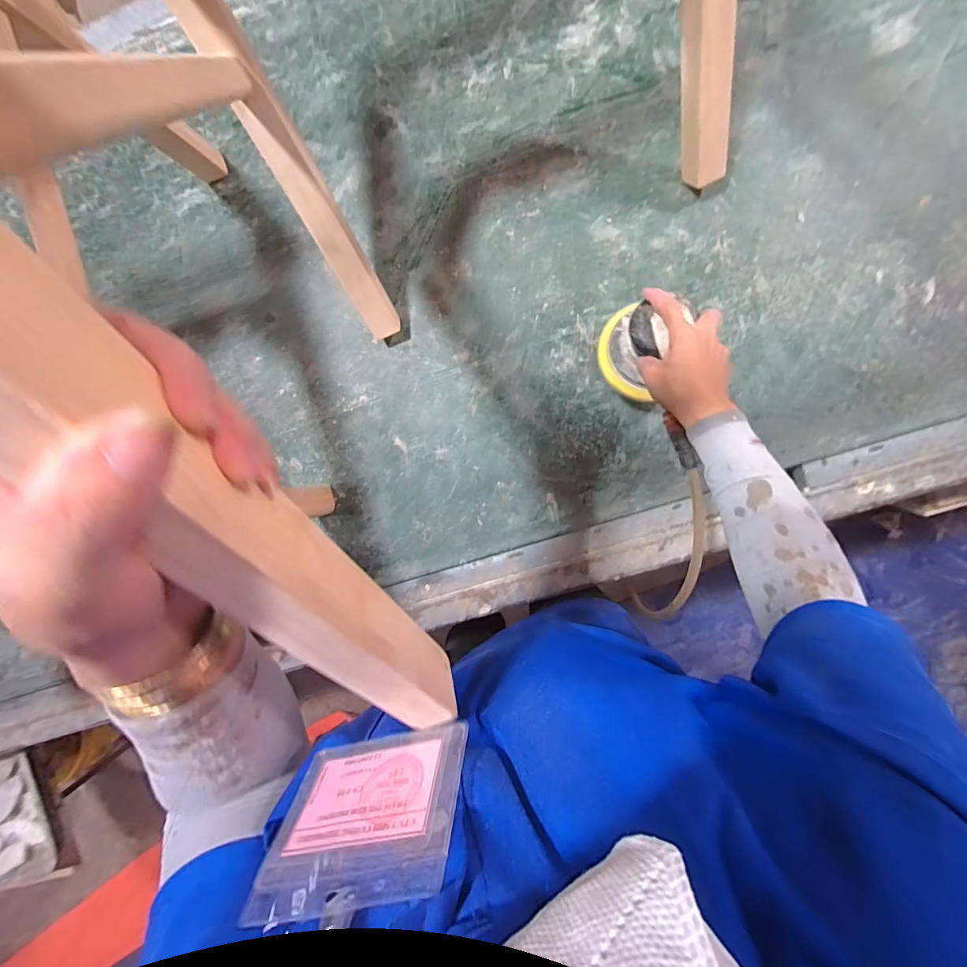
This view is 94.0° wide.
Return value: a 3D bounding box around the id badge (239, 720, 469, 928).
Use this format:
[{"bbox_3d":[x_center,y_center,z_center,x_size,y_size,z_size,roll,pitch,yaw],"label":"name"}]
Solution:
[{"bbox_3d":[-0.060,0.169,0.234,0.100,0.086,0.004,-18,108,13],"label":"id badge"}]

